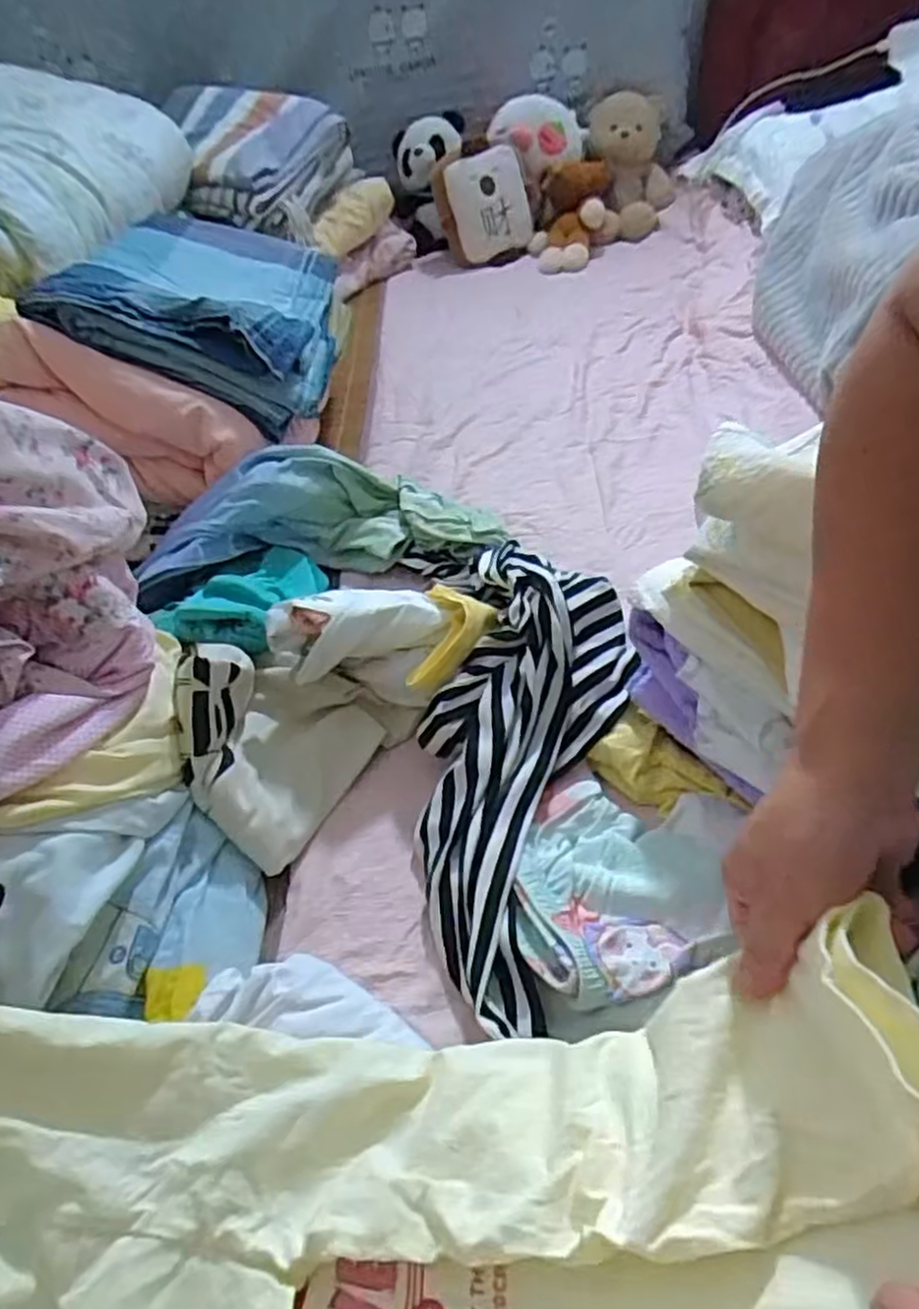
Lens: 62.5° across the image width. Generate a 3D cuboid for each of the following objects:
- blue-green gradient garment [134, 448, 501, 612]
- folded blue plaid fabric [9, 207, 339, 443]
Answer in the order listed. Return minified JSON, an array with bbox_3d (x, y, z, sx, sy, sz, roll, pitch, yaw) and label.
[{"bbox_3d":[-0.143,-0.131,0.775,0.344,0.115,0.130,-13,45,-6],"label":"blue-green gradient garment"},{"bbox_3d":[-0.297,-0.413,0.899,0.290,0.104,0.401,8,40,-12],"label":"folded blue plaid fabric"}]

